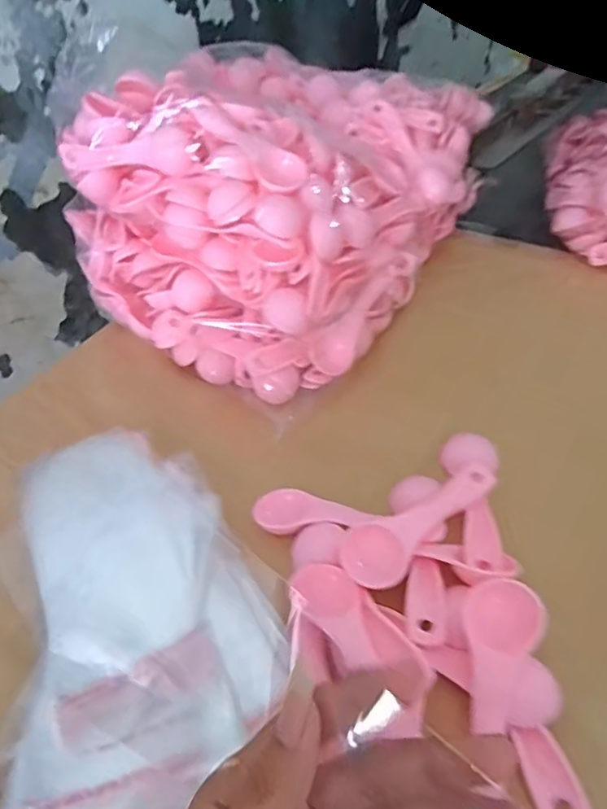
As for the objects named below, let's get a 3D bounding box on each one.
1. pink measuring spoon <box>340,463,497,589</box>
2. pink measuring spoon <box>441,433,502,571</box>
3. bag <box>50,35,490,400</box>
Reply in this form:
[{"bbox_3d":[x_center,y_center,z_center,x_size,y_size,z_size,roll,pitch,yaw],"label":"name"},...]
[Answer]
[{"bbox_3d":[0.066,0.064,0.325,0.111,0.015,0.034,-35,49,-28],"label":"pink measuring spoon"},{"bbox_3d":[0.107,0.054,0.342,0.031,0.013,0.098,-3,42,4],"label":"pink measuring spoon"},{"bbox_3d":[-0.014,-0.209,0.530,0.281,0.166,0.385,20,48,26],"label":"bag"}]

